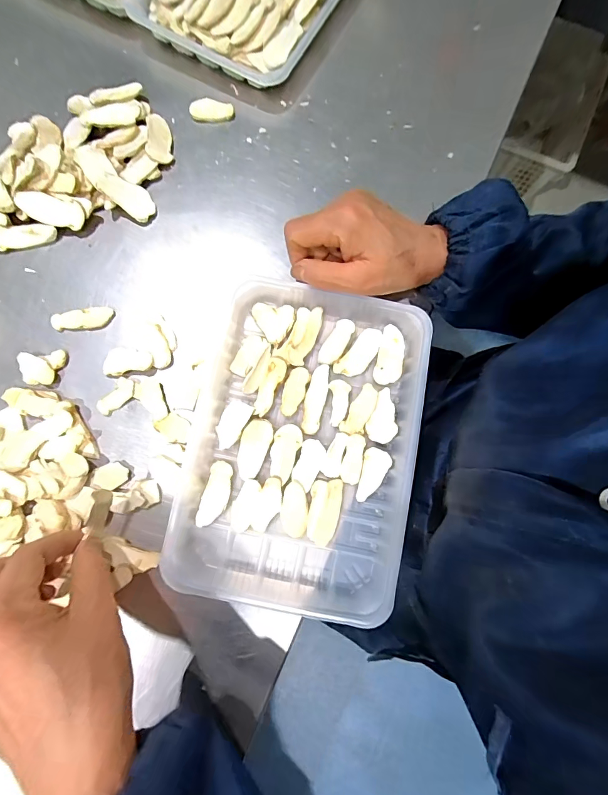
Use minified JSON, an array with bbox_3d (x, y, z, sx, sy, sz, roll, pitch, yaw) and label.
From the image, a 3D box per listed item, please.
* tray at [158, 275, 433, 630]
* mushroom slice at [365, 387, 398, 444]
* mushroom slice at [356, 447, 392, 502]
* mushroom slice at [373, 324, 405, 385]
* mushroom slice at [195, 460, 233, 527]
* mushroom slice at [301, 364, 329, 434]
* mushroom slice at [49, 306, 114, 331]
[{"bbox_3d":[0.000,0.031,0.280,0.165,0.024,0.231,11,79,1],"label":"tray"},{"bbox_3d":[0.064,0.015,0.290,0.023,0.004,0.042,23,80,3],"label":"mushroom slice"},{"bbox_3d":[0.054,0.059,0.280,0.021,0.004,0.040,12,79,1],"label":"mushroom slice"},{"bbox_3d":[0.071,-0.035,0.298,0.021,0.004,0.048,12,79,1],"label":"mushroom slice"},{"bbox_3d":[-0.066,0.072,0.274,0.019,0.004,0.048,15,79,2],"label":"mushroom slice"},{"bbox_3d":[0.009,0.001,0.288,0.015,0.004,0.055,14,79,1],"label":"mushroom slice"},{"bbox_3d":[-0.182,-0.065,0.302,0.048,0.004,0.016,-8,80,-3],"label":"mushroom slice"}]

